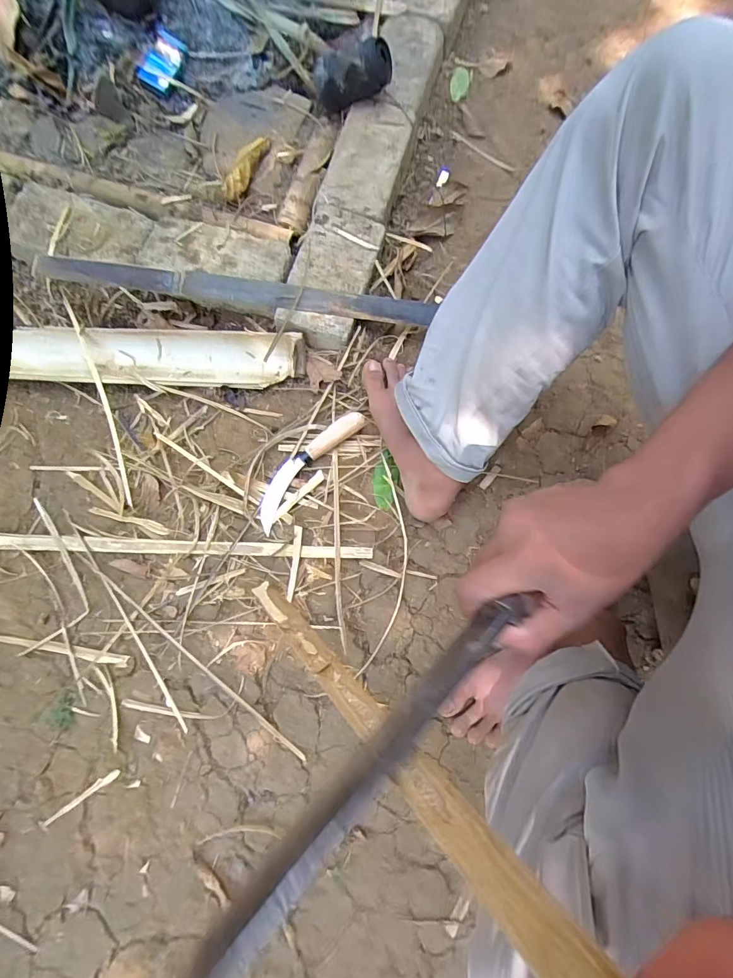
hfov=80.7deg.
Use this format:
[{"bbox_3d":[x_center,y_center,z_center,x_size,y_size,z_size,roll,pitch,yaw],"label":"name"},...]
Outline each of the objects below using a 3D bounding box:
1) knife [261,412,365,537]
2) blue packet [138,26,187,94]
[{"bbox_3d":[-0.084,-0.034,0.593,0.045,0.016,0.202,40,82,7],"label":"knife"},{"bbox_3d":[-0.405,-0.860,0.863,0.063,0.019,0.121,20,80,4],"label":"blue packet"}]

